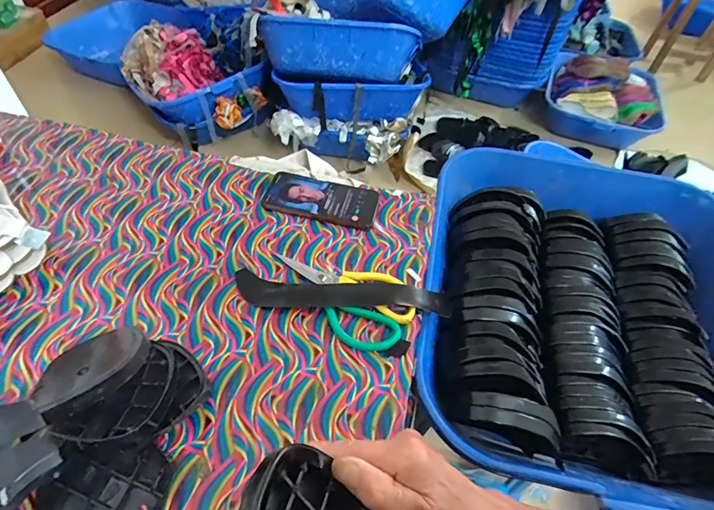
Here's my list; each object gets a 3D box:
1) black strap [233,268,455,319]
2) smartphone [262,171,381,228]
[{"bbox_3d":[-0.010,0.054,0.532,0.280,0.050,0.064,3,51,1],"label":"black strap"},{"bbox_3d":[-0.051,-0.083,0.612,0.159,0.009,0.077,11,52,6],"label":"smartphone"}]

